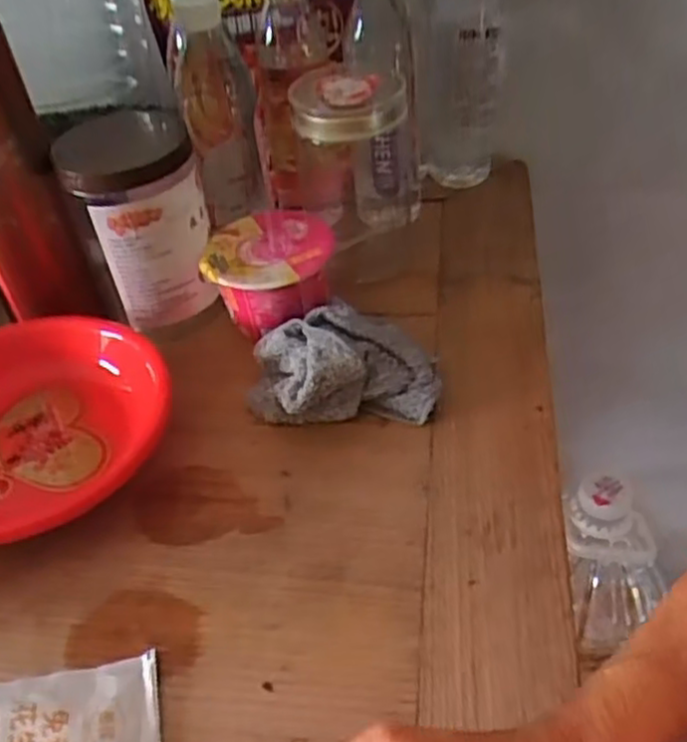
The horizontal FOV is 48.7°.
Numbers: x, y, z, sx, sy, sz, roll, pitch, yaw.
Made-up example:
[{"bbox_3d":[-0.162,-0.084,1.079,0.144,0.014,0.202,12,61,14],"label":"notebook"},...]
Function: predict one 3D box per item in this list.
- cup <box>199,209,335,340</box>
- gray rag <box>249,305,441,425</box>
[{"bbox_3d":[-0.055,-0.072,0.593,0.091,0.069,0.095,-3,44,3],"label":"cup"},{"bbox_3d":[-0.001,-0.008,0.531,0.130,0.050,0.094,-5,44,1],"label":"gray rag"}]

